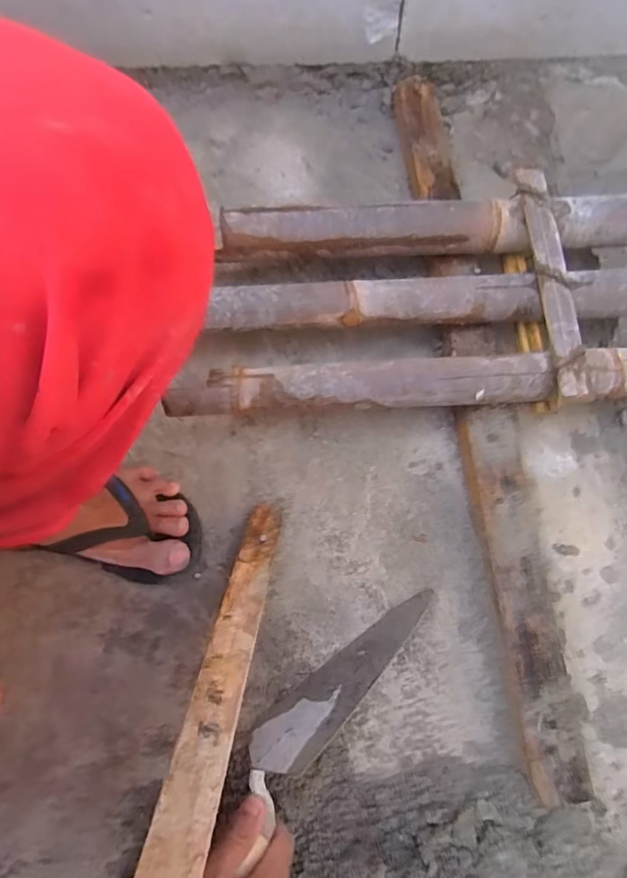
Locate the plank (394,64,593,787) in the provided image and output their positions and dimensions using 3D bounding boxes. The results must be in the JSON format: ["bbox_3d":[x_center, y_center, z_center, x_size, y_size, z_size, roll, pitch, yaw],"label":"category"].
[{"bbox_3d":[0.191,-0.086,0.579,0.080,0.043,0.871,-5,72,-1],"label":"plank"}]

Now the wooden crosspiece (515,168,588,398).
[{"bbox_3d":[0.260,-0.175,0.527,0.033,0.022,0.274,-3,72,-1],"label":"wooden crosspiece"}]

